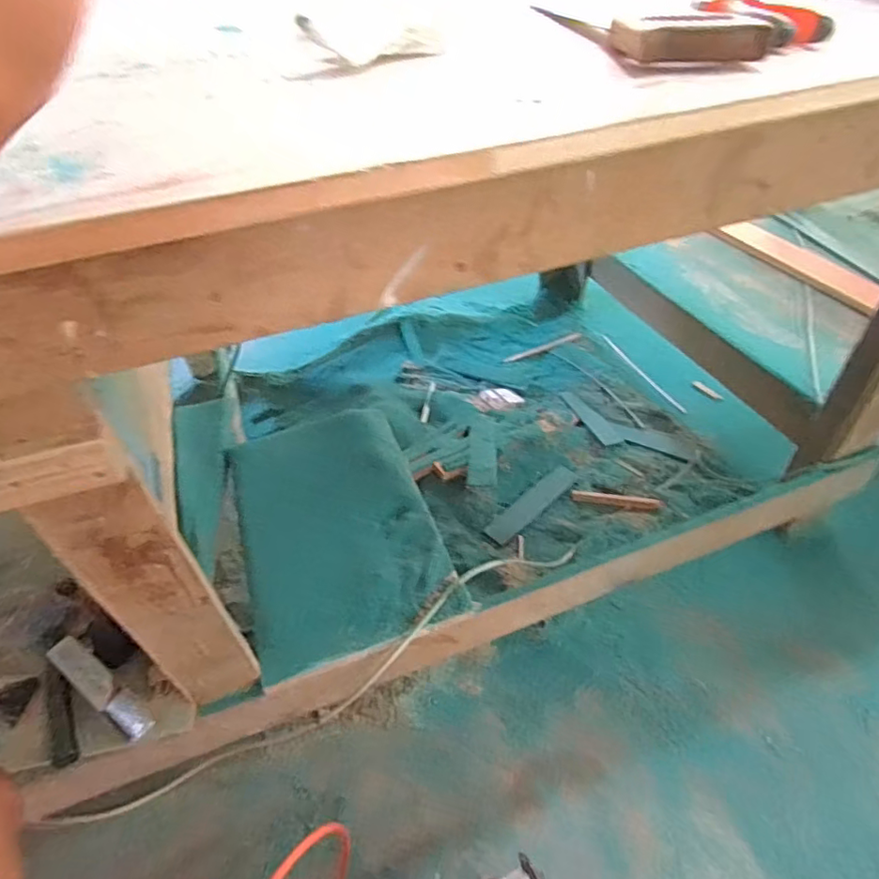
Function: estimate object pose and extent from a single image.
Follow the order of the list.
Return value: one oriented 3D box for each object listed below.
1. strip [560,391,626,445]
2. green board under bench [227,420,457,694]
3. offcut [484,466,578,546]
[{"bbox_3d":[0.349,-0.051,1.295,0.049,0.009,0.191,-22,47,-18],"label":"strip"},{"bbox_3d":[-0.166,0.130,0.888,0.282,0.026,0.448,-16,47,-12],"label":"green board under bench"},{"bbox_3d":[0.191,0.131,1.141,0.243,0.011,0.047,-35,52,-28],"label":"offcut"}]

